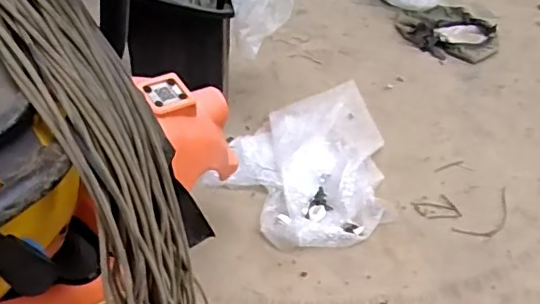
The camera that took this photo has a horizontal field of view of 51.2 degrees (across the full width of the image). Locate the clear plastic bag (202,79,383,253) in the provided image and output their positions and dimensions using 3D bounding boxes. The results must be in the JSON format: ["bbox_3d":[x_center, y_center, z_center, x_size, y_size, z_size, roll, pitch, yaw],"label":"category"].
[{"bbox_3d":[0.124,0.005,1.188,0.331,0.045,0.502,29,46,27],"label":"clear plastic bag"}]

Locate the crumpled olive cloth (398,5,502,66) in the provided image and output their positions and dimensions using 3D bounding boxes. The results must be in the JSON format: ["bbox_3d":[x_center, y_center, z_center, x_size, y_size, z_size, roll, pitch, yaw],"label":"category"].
[{"bbox_3d":[0.532,-0.377,1.687,0.300,0.044,0.306,15,42,13],"label":"crumpled olive cloth"}]

